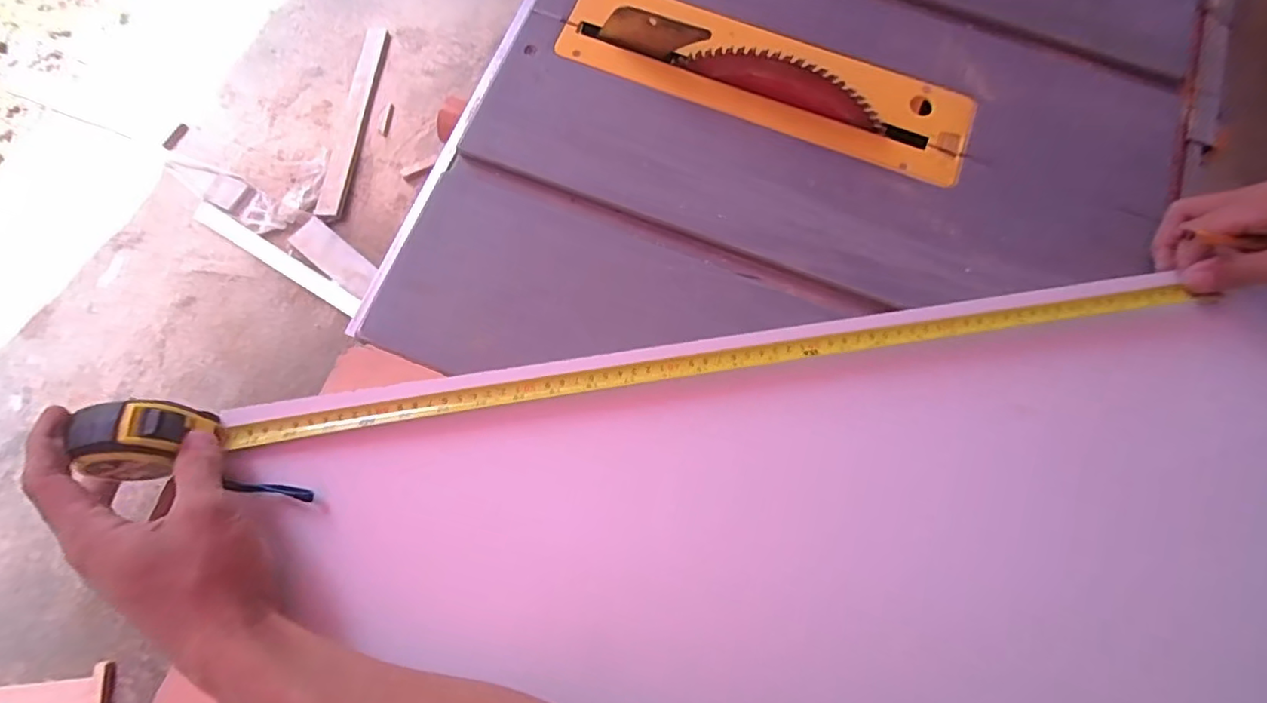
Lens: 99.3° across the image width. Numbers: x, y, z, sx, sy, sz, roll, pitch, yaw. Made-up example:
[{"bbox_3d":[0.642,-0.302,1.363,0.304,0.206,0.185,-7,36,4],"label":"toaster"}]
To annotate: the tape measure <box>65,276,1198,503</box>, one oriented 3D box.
[{"bbox_3d":[0.034,0.018,0.357,0.704,0.049,0.058,-8,76,-5],"label":"tape measure"}]

